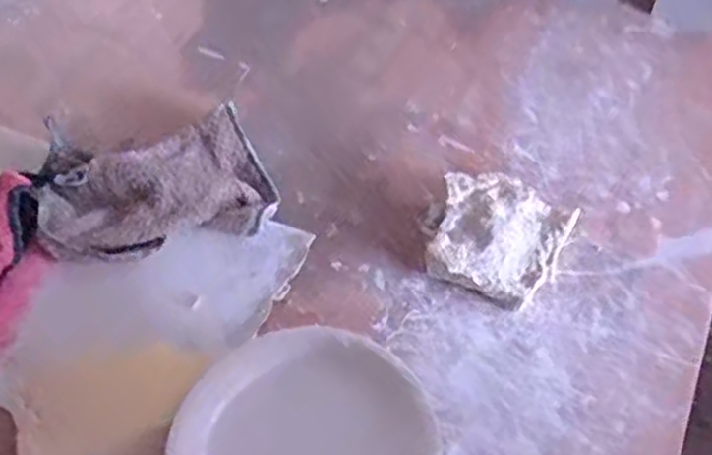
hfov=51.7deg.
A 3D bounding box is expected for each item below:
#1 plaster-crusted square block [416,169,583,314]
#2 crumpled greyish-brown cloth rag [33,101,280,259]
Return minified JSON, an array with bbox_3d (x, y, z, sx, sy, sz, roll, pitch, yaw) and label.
[{"bbox_3d":[0.110,0.006,0.607,0.115,0.038,0.108,25,61,20],"label":"plaster-crusted square block"},{"bbox_3d":[-0.177,-0.033,0.650,0.193,0.042,0.127,-13,55,-5],"label":"crumpled greyish-brown cloth rag"}]

